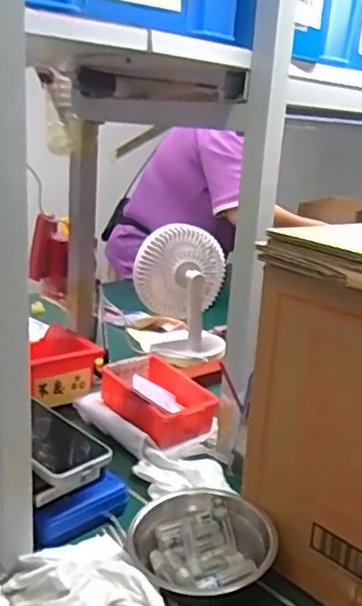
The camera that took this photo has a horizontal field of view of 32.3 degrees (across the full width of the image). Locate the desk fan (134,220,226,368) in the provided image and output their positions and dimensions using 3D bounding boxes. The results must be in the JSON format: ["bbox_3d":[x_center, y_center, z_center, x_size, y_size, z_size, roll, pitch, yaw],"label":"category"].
[{"bbox_3d":[-0.001,-0.016,1.060,0.151,0.212,0.108,2,17,-5],"label":"desk fan"}]

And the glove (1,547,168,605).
[{"bbox_3d":[-0.078,0.238,0.508,0.162,0.043,0.062,13,19,29],"label":"glove"}]

